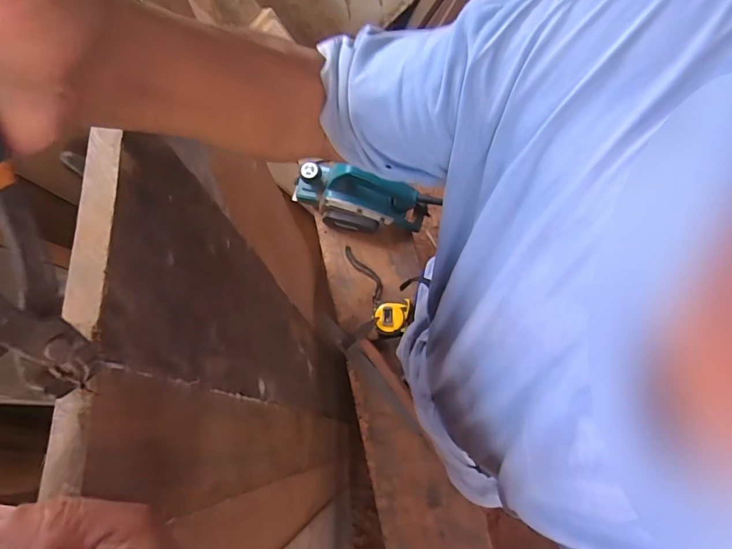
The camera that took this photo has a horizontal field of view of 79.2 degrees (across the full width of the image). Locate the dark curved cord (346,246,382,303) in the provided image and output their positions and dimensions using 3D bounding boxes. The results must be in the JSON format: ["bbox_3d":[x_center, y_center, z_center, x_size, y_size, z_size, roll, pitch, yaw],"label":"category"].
[{"bbox_3d":[-0.003,-0.006,0.880,0.030,0.009,0.127,-31,78,-5],"label":"dark curved cord"}]

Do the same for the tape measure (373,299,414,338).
[{"bbox_3d":[0.053,0.083,0.844,0.075,0.038,0.066,-1,77,1],"label":"tape measure"}]

